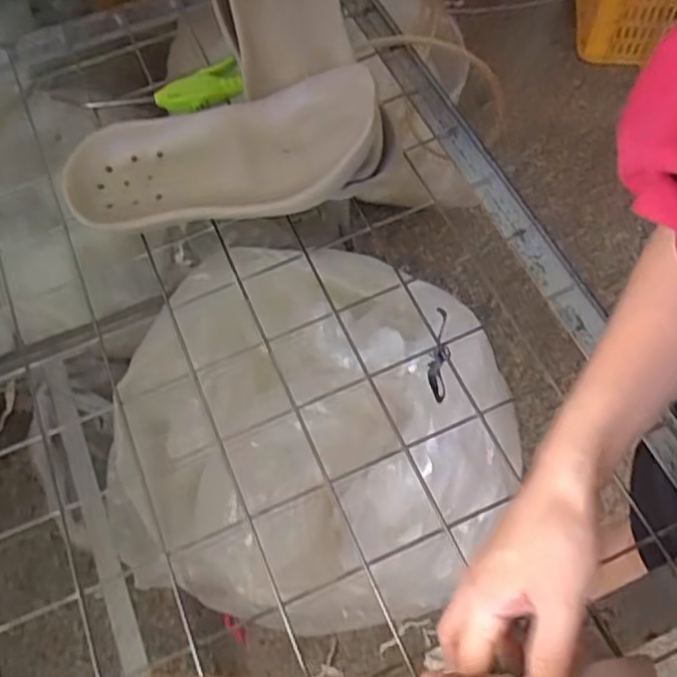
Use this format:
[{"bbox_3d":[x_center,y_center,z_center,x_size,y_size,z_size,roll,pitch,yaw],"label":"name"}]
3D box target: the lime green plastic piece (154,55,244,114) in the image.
[{"bbox_3d":[-0.143,-0.257,0.715,0.086,0.027,0.037,-26,63,-10],"label":"lime green plastic piece"}]

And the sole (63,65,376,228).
[{"bbox_3d":[-0.104,-0.158,0.604,0.294,0.063,0.110,-6,60,20],"label":"sole"}]

